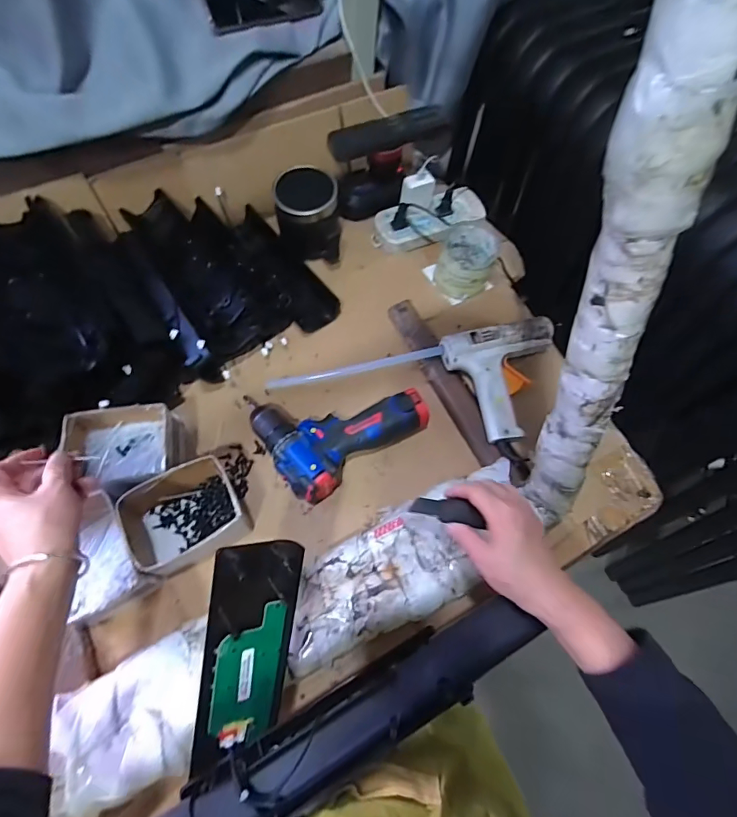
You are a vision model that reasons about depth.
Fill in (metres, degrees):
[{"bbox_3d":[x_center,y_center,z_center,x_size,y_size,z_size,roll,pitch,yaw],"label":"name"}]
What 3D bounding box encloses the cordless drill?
[{"bbox_3d":[-0.043,0.008,0.613,0.206,0.059,0.169,-29,71,-15],"label":"cordless drill"}]

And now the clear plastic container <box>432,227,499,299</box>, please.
[{"bbox_3d":[0.148,-0.223,0.705,0.083,0.068,0.092,23,67,7],"label":"clear plastic container"}]

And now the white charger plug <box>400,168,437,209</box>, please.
[{"bbox_3d":[0.078,-0.345,0.737,0.050,0.051,0.029,-24,70,-13],"label":"white charger plug"}]

